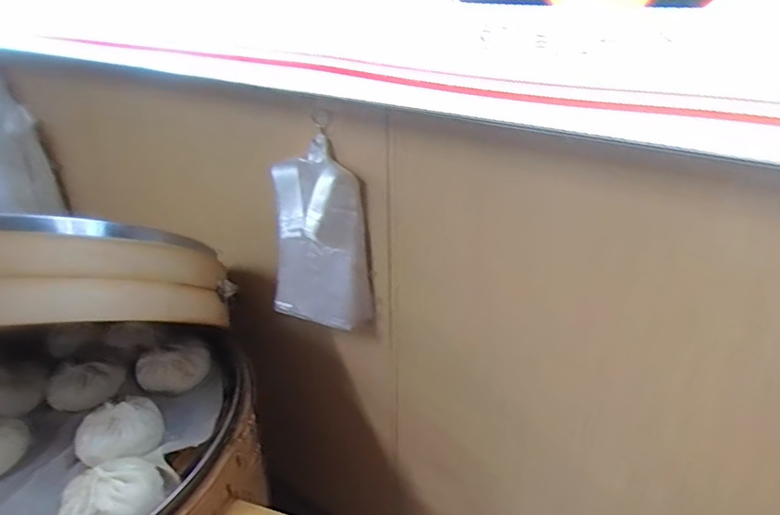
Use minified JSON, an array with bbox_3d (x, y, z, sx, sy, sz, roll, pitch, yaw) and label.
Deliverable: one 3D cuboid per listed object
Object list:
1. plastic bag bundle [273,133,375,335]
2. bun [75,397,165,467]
[{"bbox_3d":[-0.081,-0.014,0.660,0.110,0.200,0.054,-4,28,-2],"label":"plastic bag bundle"},{"bbox_3d":[-0.285,0.189,0.623,0.083,0.049,0.083,-16,31,-24],"label":"bun"}]

